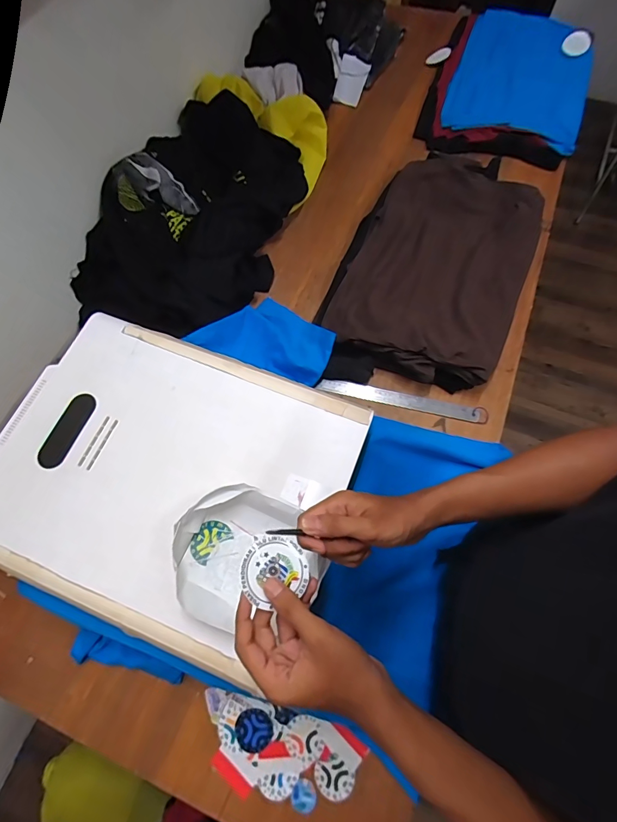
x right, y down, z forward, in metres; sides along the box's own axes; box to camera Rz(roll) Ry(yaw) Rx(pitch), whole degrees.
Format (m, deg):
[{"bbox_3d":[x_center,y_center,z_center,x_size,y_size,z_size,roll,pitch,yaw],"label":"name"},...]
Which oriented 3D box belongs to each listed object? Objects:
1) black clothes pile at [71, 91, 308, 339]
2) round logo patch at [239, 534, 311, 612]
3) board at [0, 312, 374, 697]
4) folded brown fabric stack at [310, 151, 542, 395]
[{"bbox_3d":[-0.244,-0.438,0.870,0.353,0.152,0.539,18,70,9],"label":"black clothes pile"},{"bbox_3d":[-0.031,0.148,0.372,0.061,0.004,0.060,5,71,-14],"label":"round logo patch"},{"bbox_3d":[-0.210,0.084,0.576,0.492,0.026,0.397,20,70,10],"label":"board"},{"bbox_3d":[0.268,-0.316,0.841,0.355,0.078,0.608,23,71,11],"label":"folded brown fabric stack"}]

